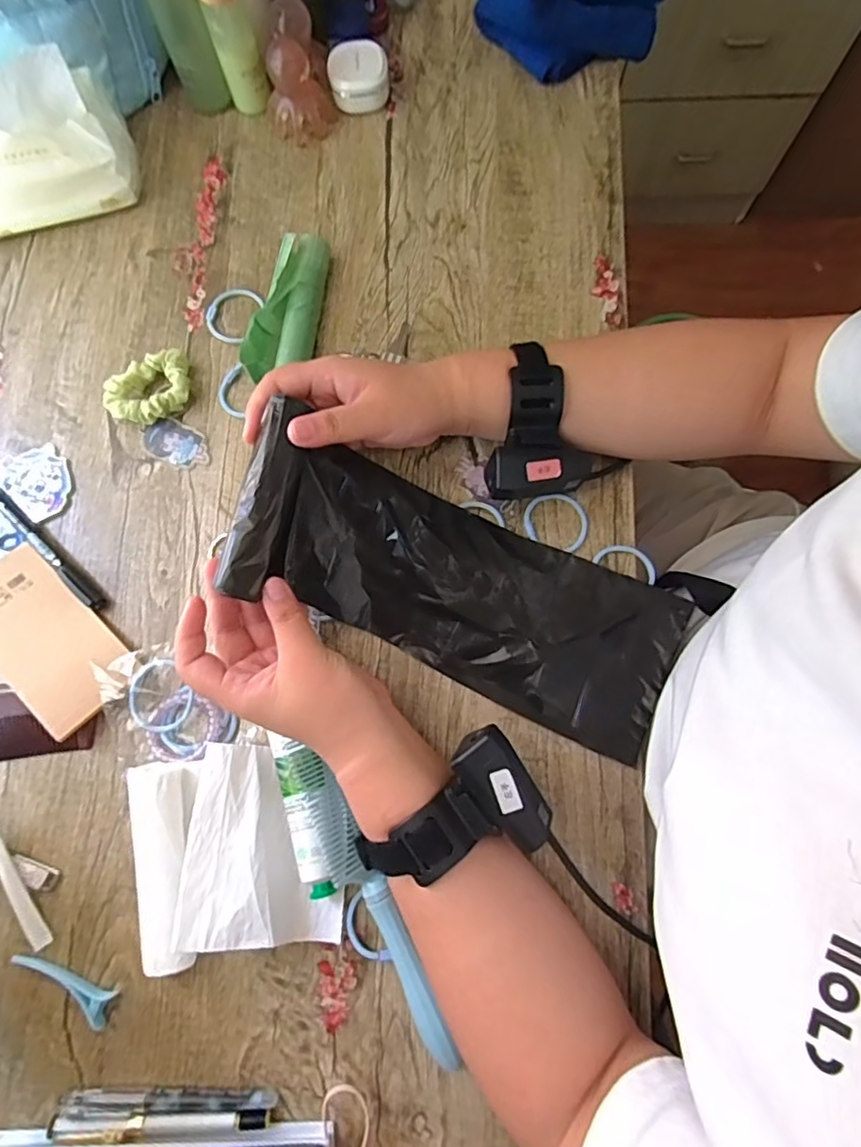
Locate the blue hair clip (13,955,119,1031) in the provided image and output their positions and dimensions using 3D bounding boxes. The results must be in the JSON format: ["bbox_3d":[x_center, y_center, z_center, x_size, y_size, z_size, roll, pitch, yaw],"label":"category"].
[{"bbox_3d":[-0.236,0.262,0.378,0.073,0.009,0.017,25,78,7],"label":"blue hair clip"}]

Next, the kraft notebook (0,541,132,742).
[{"bbox_3d":[-0.275,0.043,0.417,0.137,0.008,0.071,42,66,10],"label":"kraft notebook"}]

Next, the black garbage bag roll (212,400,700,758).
[{"bbox_3d":[0.022,0.014,0.407,0.310,0.065,0.117,26,77,-9],"label":"black garbage bag roll"}]

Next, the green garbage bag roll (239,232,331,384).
[{"bbox_3d":[-0.108,-0.207,0.462,0.042,0.031,0.124,14,79,5],"label":"green garbage bag roll"}]

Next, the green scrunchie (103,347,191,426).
[{"bbox_3d":[-0.217,-0.144,0.463,0.069,0.020,0.049,-40,79,-6],"label":"green scrunchie"}]

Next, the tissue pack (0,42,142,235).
[{"bbox_3d":[-0.324,-0.347,0.476,0.146,0.093,0.089,-18,78,-2],"label":"tissue pack"}]

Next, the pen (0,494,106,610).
[{"bbox_3d":[-0.292,-0.024,0.439,0.137,0.012,0.010,42,83,10],"label":"pen"}]

